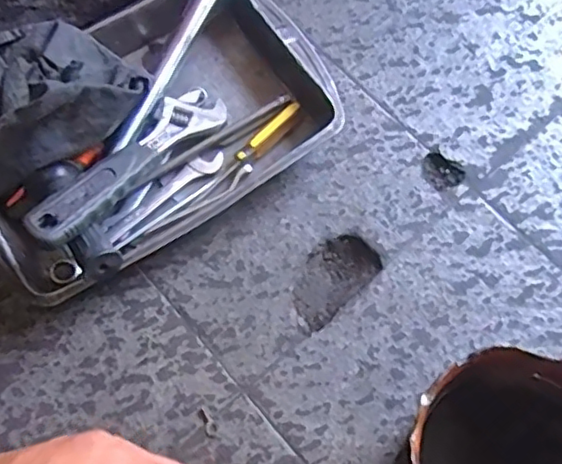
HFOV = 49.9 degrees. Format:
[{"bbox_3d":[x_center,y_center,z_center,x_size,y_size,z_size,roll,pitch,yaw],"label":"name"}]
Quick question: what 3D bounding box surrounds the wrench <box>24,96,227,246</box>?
[{"bbox_3d":[-0.133,-0.068,0.555,0.047,0.022,0.233,33,50,12],"label":"wrench"}]

